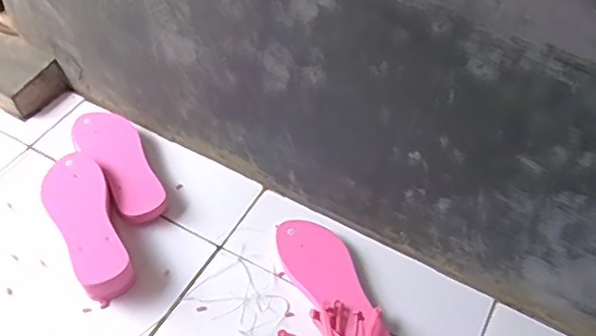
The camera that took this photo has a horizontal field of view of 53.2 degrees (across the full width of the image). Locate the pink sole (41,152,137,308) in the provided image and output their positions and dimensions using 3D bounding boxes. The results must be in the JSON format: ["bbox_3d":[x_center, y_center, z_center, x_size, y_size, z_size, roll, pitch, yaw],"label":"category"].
[{"bbox_3d":[-0.318,0.089,0.910,0.091,0.064,0.246,-21,54,-21],"label":"pink sole"}]

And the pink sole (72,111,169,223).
[{"bbox_3d":[-0.293,-0.009,0.993,0.099,0.042,0.245,-30,58,-26],"label":"pink sole"}]

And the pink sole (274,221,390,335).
[{"bbox_3d":[0.057,0.169,0.873,0.094,0.021,0.244,-29,55,-16],"label":"pink sole"}]

